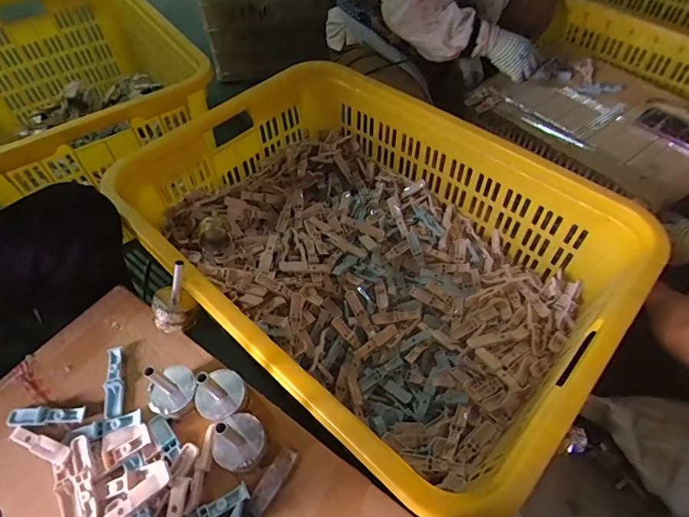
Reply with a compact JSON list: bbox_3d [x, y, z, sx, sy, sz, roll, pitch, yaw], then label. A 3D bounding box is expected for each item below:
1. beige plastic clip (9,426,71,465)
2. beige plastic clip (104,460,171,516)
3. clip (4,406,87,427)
[{"bbox_3d":[-0.363,0.220,0.511,0.084,0.010,0.019,17,55,13],"label":"beige plastic clip"},{"bbox_3d":[-0.233,0.262,0.476,0.093,0.014,0.035,-43,61,-3],"label":"beige plastic clip"},{"bbox_3d":[-0.371,0.195,0.531,0.092,0.010,0.022,0,53,1],"label":"clip"}]

